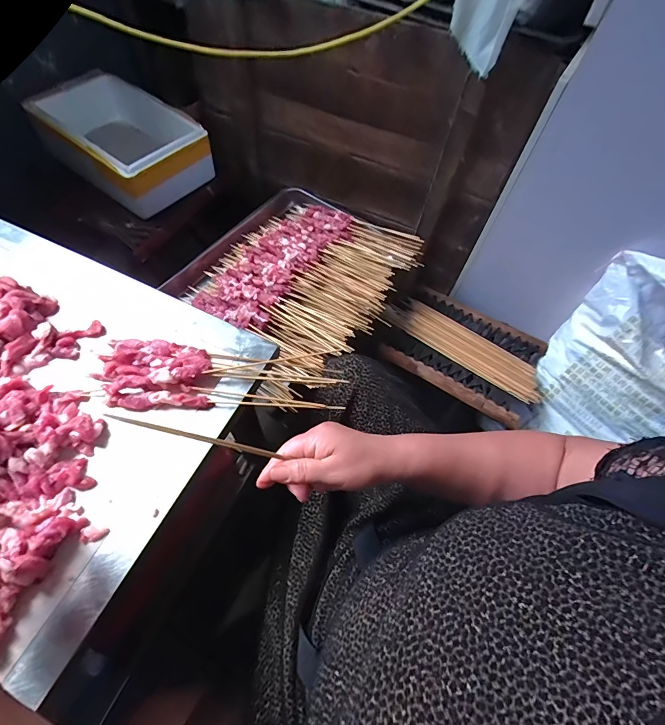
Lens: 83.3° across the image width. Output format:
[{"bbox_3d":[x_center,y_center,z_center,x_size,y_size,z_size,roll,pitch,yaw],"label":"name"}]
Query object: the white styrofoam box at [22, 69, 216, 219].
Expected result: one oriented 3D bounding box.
[{"bbox_3d":[-0.479,-0.504,0.864,0.343,0.125,0.216,31,63,13],"label":"white styrofoam box"}]

